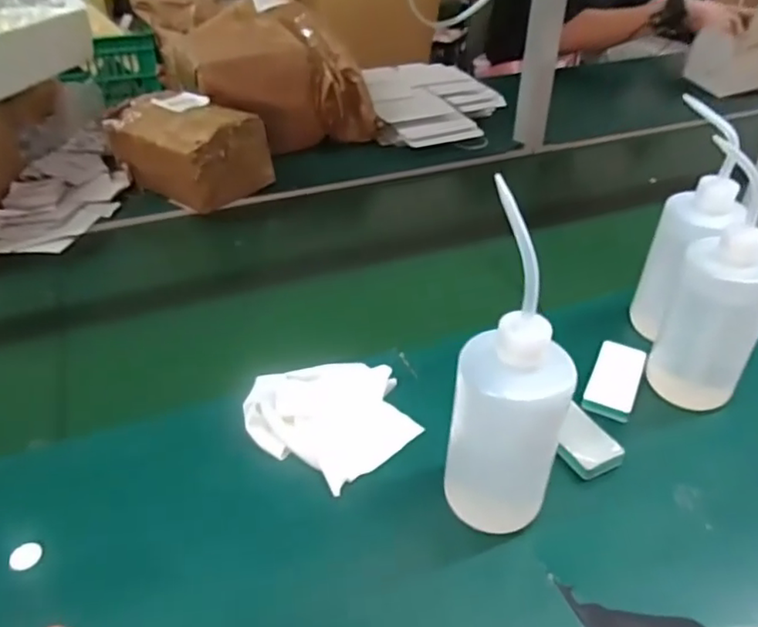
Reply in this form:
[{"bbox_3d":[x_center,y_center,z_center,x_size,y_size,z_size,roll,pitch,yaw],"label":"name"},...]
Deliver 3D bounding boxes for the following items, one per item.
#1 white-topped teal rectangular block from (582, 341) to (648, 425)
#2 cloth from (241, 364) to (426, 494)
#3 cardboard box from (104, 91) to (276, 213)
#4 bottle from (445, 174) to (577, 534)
[{"bbox_3d":[0.223,0.063,0.578,0.043,0.011,0.100,18,43,20],"label":"white-topped teal rectangular block"},{"bbox_3d":[-0.040,0.091,0.528,0.136,0.021,0.119,-13,41,-16],"label":"cloth"},{"bbox_3d":[-0.286,-0.252,0.910,0.209,0.100,0.140,24,43,28],"label":"cardboard box"},{"bbox_3d":[0.090,0.056,0.412,0.077,0.232,0.087,9,38,11],"label":"bottle"}]

